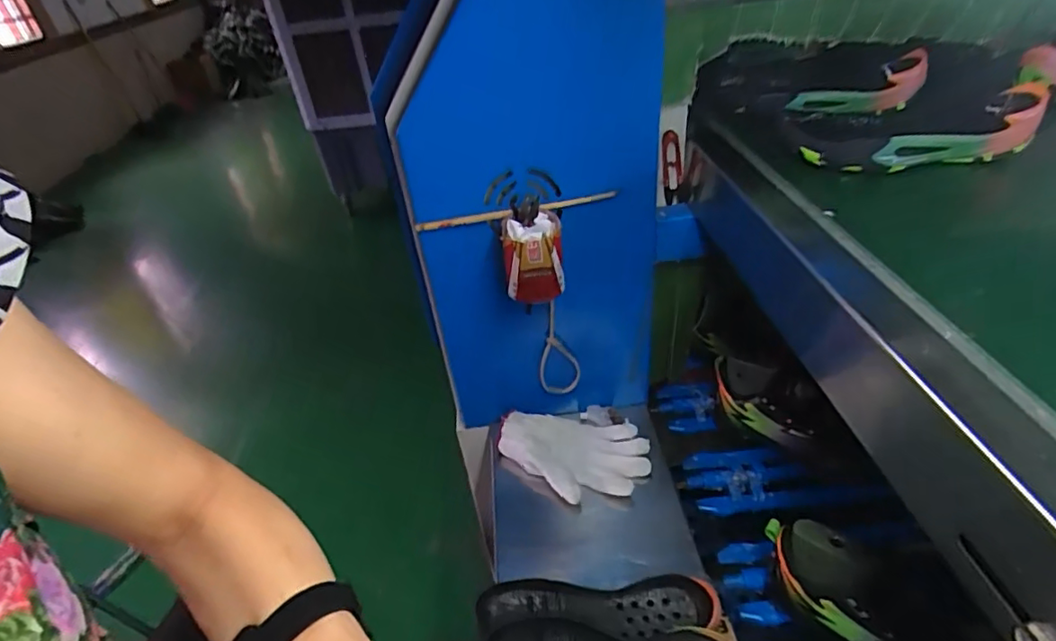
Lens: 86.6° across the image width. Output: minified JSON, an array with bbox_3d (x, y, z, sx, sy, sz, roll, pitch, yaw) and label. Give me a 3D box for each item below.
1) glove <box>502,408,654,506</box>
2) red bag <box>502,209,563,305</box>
[{"bbox_3d":[0.060,0.178,0.750,0.195,0.036,0.127,-1,38,8],"label":"glove"},{"bbox_3d":[0.007,-0.072,0.636,0.064,0.086,0.061,-3,37,6],"label":"red bag"}]

